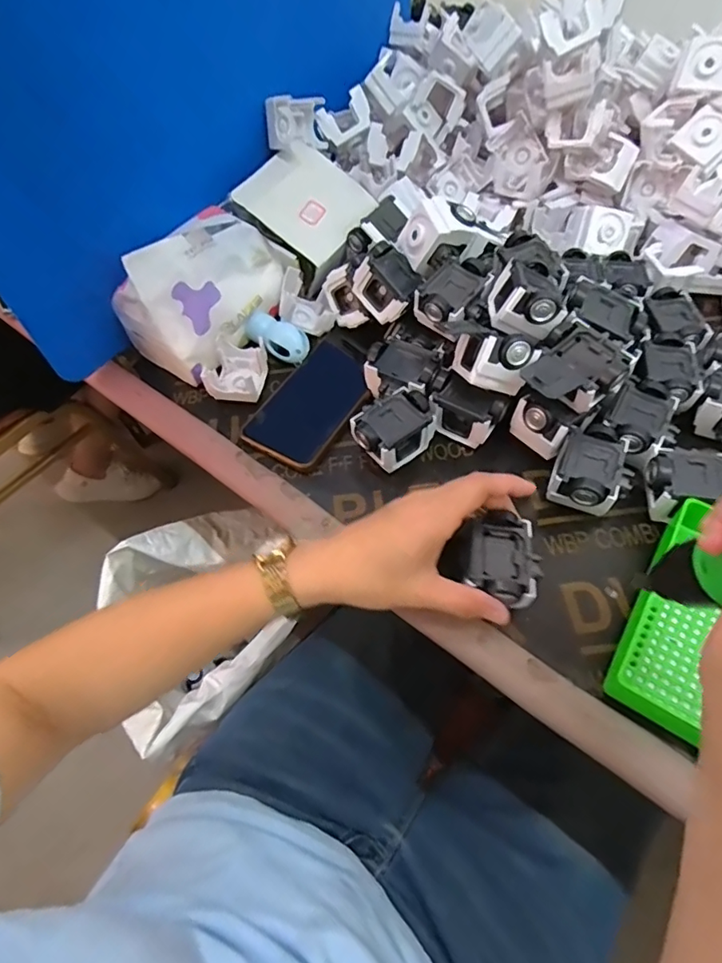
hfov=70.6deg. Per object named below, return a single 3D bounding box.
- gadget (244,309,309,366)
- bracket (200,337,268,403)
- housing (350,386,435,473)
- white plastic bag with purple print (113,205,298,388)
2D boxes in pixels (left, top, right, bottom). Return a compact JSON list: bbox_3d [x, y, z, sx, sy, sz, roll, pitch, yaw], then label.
[{"bbox_3d":[-0.082,-0.138,0.491,0.063,0.027,0.037,36,66,23],"label":"gadget"},{"bbox_3d":[-0.113,-0.099,0.467,0.045,0.036,0.061,4,58,6],"label":"bracket"},{"bbox_3d":[0.027,-0.042,0.415,0.063,0.034,0.045,-36,63,-18],"label":"housing"},{"bbox_3d":[-0.143,-0.185,0.475,0.083,0.093,0.156,31,65,21],"label":"white plastic bag with purple print"}]

